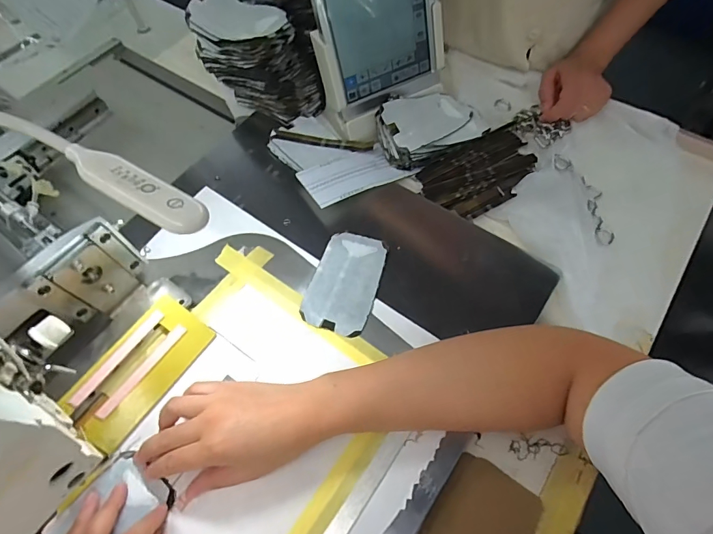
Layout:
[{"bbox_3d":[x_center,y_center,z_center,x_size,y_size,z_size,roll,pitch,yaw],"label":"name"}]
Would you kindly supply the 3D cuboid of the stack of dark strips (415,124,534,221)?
[{"bbox_3d":[0.159,-0.118,0.513,0.145,0.028,0.090,-27,64,-11],"label":"stack of dark strips"}]

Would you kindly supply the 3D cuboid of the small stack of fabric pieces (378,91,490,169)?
[{"bbox_3d":[0.093,-0.188,0.521,0.130,0.035,0.093,-23,69,-11],"label":"small stack of fabric pieces"}]

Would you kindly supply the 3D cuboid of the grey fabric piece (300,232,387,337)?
[{"bbox_3d":[-0.011,0.014,0.448,0.071,0.004,0.118,17,64,11],"label":"grey fabric piece"}]

